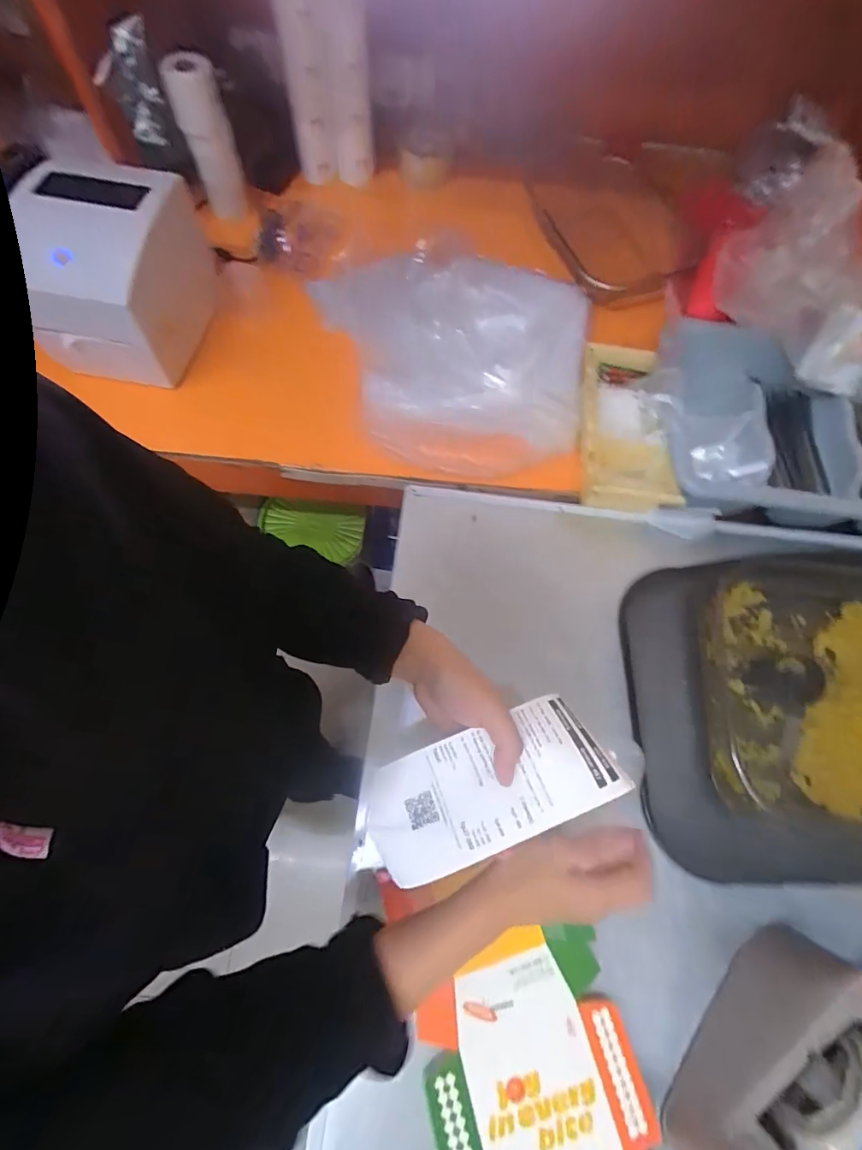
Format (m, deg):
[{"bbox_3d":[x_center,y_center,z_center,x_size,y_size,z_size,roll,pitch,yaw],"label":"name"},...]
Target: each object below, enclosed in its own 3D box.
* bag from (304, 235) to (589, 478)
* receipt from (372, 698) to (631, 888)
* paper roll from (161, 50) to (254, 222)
[{"bbox_3d":[0.008,-0.315,0.673,0.406,0.042,0.356,11,68,1],"label":"bag"},{"bbox_3d":[0.039,0.145,0.328,0.167,0.017,0.078,-21,70,1],"label":"receipt"},{"bbox_3d":[-0.326,-0.642,0.710,0.066,0.184,0.065,-10,70,-7],"label":"paper roll"}]

